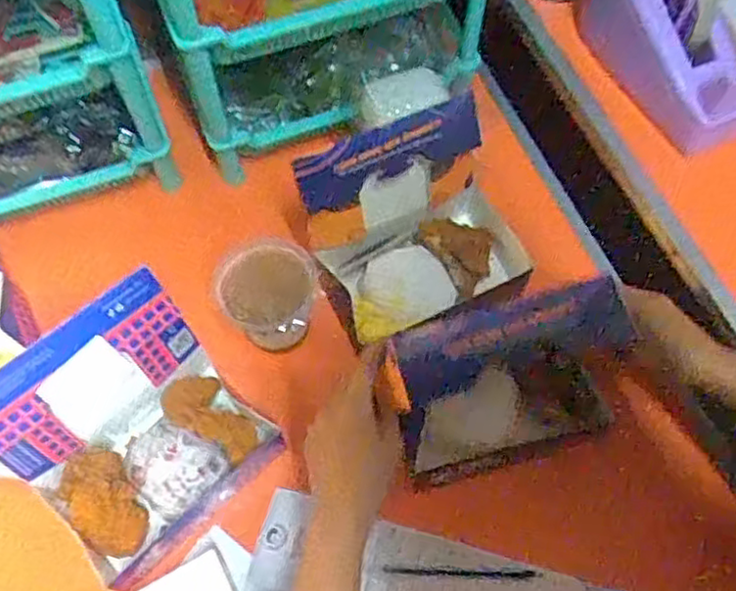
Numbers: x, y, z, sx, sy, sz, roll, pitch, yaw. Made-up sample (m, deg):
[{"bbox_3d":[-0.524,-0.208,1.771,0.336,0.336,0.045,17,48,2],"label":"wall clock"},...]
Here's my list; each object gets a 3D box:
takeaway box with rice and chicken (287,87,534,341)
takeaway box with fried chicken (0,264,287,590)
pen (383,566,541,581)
[{"bbox_3d":[0.049,-0.065,0.653,0.186,0.139,0.140,-22,65,-11],"label":"takeaway box with rice and chicken"},{"bbox_3d":[-0.197,0.112,0.552,0.164,0.150,0.197,41,69,19],"label":"takeaway box with fried chicken"},{"bbox_3d":[0.077,0.230,0.574,0.126,0.004,0.008,2,62,1],"label":"pen"}]

